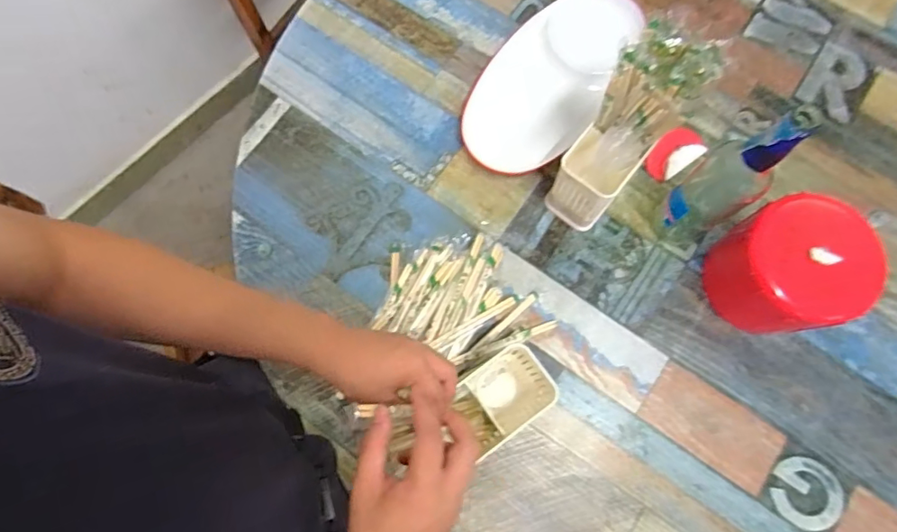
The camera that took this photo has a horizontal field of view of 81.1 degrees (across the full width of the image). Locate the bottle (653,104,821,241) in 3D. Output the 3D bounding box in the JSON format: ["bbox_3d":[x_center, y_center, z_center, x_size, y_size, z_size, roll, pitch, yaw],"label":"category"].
[{"bbox_3d":[0.313,-0.095,0.595,0.077,0.273,0.068,-34,78,-7],"label":"bottle"}]

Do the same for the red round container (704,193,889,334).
[{"bbox_3d":[0.409,0.007,0.642,0.137,0.146,0.143,0,76,1],"label":"red round container"}]

